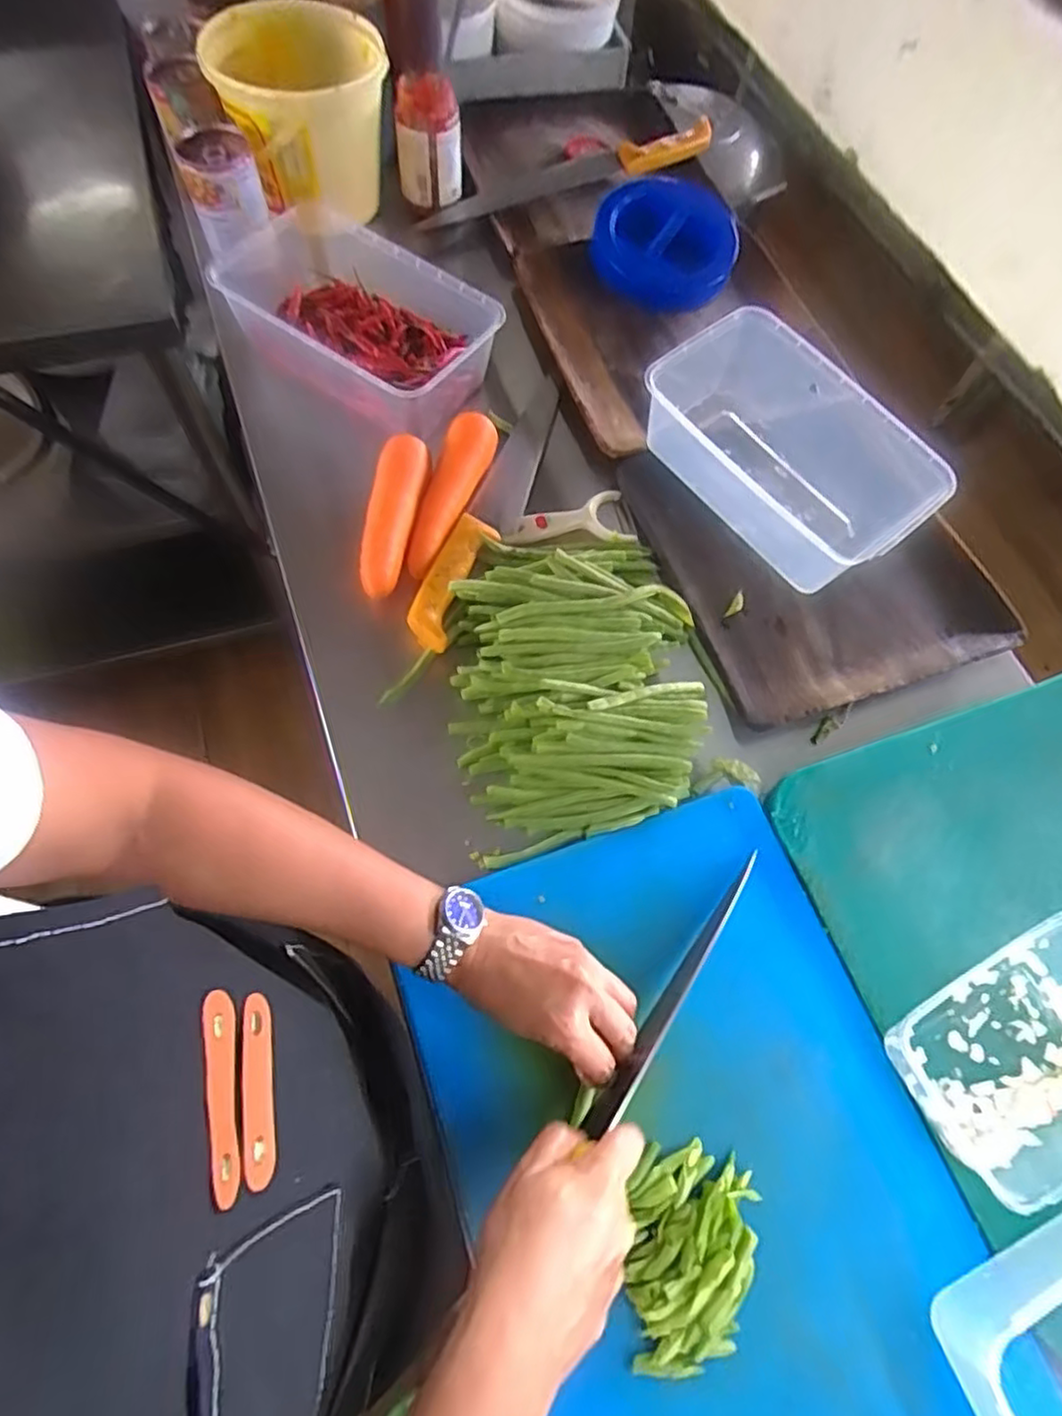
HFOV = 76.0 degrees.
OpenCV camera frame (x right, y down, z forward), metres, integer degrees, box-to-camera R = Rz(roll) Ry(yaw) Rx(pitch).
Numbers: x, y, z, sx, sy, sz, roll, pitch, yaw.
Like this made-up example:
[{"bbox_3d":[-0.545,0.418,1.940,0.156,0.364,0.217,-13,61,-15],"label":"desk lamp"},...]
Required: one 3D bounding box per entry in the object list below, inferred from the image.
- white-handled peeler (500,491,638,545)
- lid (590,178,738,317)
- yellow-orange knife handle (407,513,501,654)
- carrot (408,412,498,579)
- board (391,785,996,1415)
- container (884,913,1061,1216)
[{"bbox_3d":[0.034,-0.171,0.643,0.123,0.020,0.058,-12,68,-9],"label":"white-handled peeler"},{"bbox_3d":[0.156,-0.551,0.796,0.166,0.052,0.177,9,66,0],"label":"lid"},{"bbox_3d":[-0.069,-0.114,0.596,0.037,0.027,0.136,20,66,6],"label":"yellow-orange knife handle"},{"bbox_3d":[-0.077,-0.200,0.630,0.041,0.034,0.171,19,67,4],"label":"carrot"},{"bbox_3d":[0.108,0.295,0.433,0.297,0.026,0.438,-16,67,-10],"label":"board"},{"bbox_3d":[0.333,0.223,0.451,0.166,0.049,0.121,-24,70,-14],"label":"container"}]

